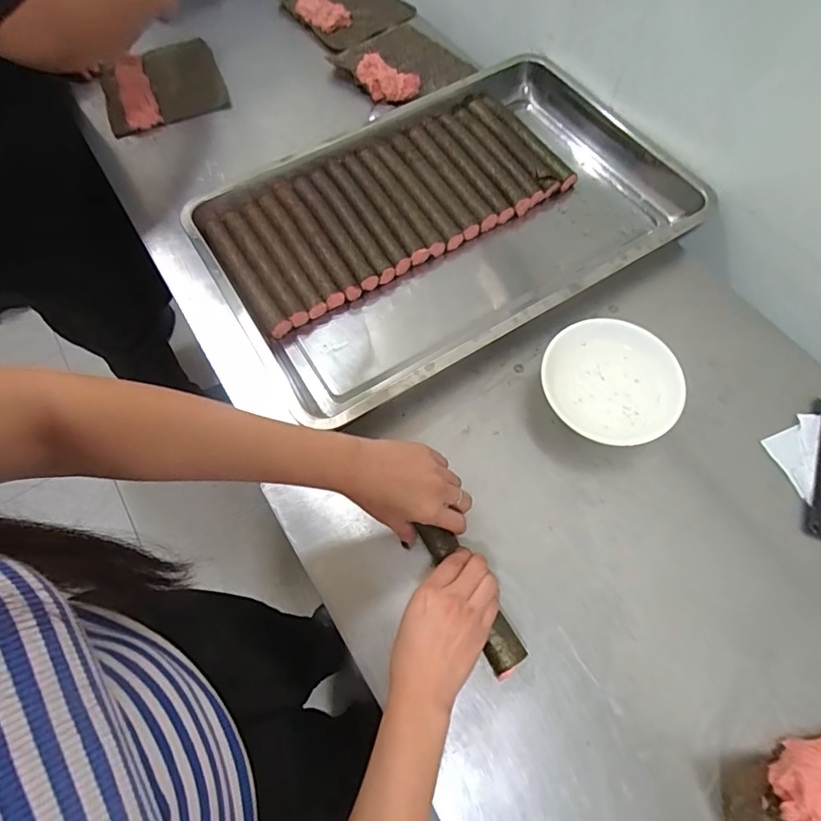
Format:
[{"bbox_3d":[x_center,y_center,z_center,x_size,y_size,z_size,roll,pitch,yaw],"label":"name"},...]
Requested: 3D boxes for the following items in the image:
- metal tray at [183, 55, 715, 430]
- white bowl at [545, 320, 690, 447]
[{"bbox_3d":[0.054,-0.252,0.642,0.601,0.054,0.390,-29,68,-10],"label":"metal tray"},{"bbox_3d":[0.215,-0.027,0.529,0.128,0.048,0.140,-1,66,2],"label":"white bowl"}]

